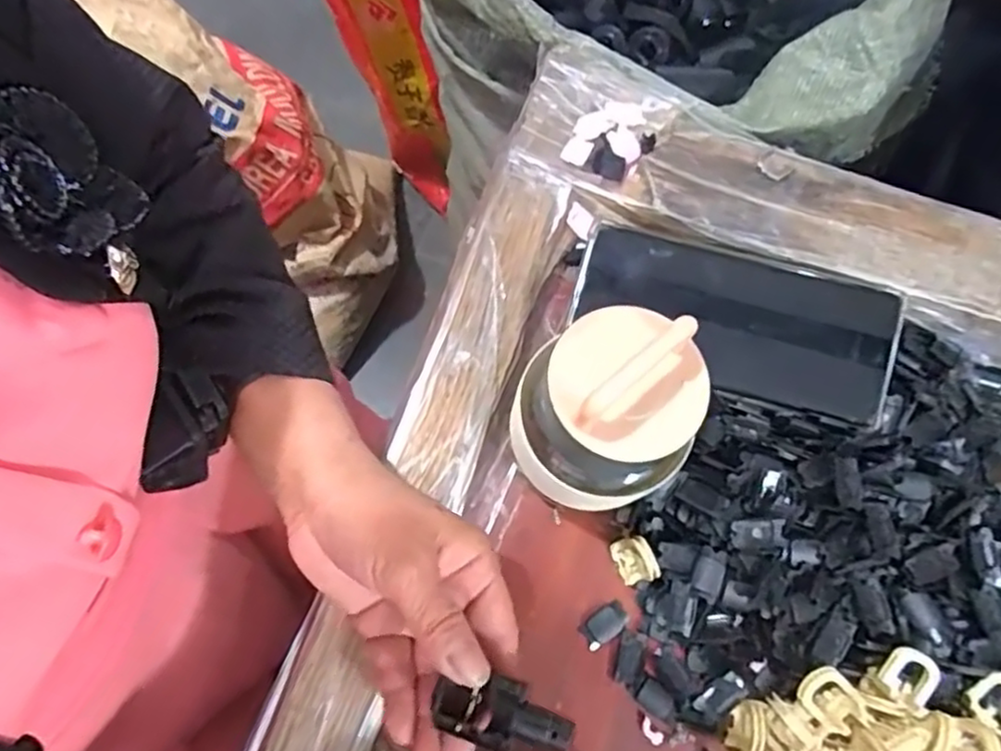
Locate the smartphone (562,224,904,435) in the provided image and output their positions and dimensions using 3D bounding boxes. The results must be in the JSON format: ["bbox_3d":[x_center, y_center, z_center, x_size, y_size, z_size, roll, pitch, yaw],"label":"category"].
[{"bbox_3d":[0.121,-0.028,0.356,0.161,0.008,0.074,16,83,8],"label":"smartphone"}]

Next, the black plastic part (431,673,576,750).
[{"bbox_3d":[0.002,0.129,0.256,0.051,0.014,0.024,0,70,23],"label":"black plastic part"}]

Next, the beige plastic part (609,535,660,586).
[{"bbox_3d":[0.064,0.090,0.325,0.015,0.020,0.022,-20,73,-9],"label":"beige plastic part"}]

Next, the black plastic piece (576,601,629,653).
[{"bbox_3d":[0.051,0.121,0.326,0.024,0.004,0.014,-35,76,-13],"label":"black plastic piece"}]

